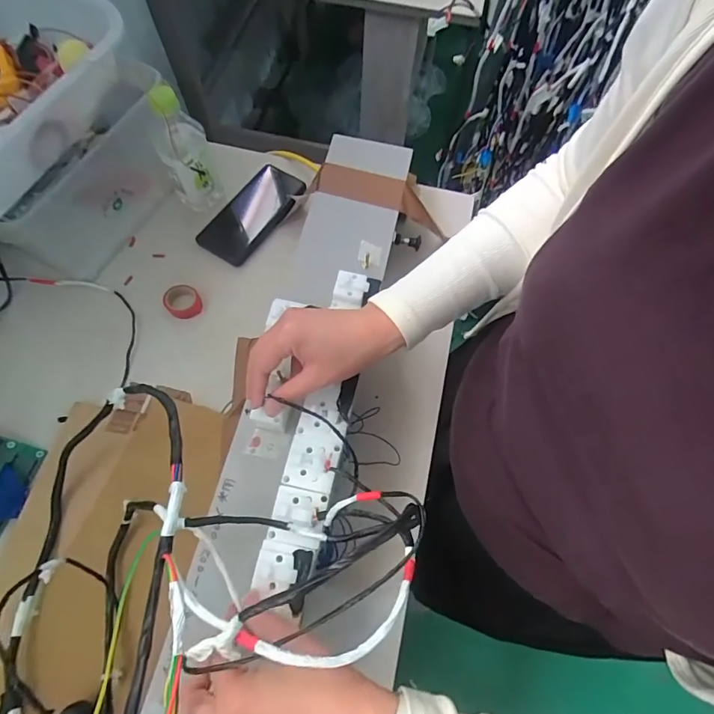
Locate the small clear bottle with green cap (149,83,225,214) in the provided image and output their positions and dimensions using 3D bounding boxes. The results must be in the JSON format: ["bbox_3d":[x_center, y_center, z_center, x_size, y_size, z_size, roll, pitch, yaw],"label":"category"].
[{"bbox_3d":[-0.223,-0.266,0.564,0.062,0.164,0.063,-21,69,-10],"label":"small clear bottle with green cap"}]

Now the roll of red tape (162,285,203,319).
[{"bbox_3d":[-0.227,-0.072,0.567,0.042,0.018,0.047,-37,73,-15],"label":"roll of red tape"}]

